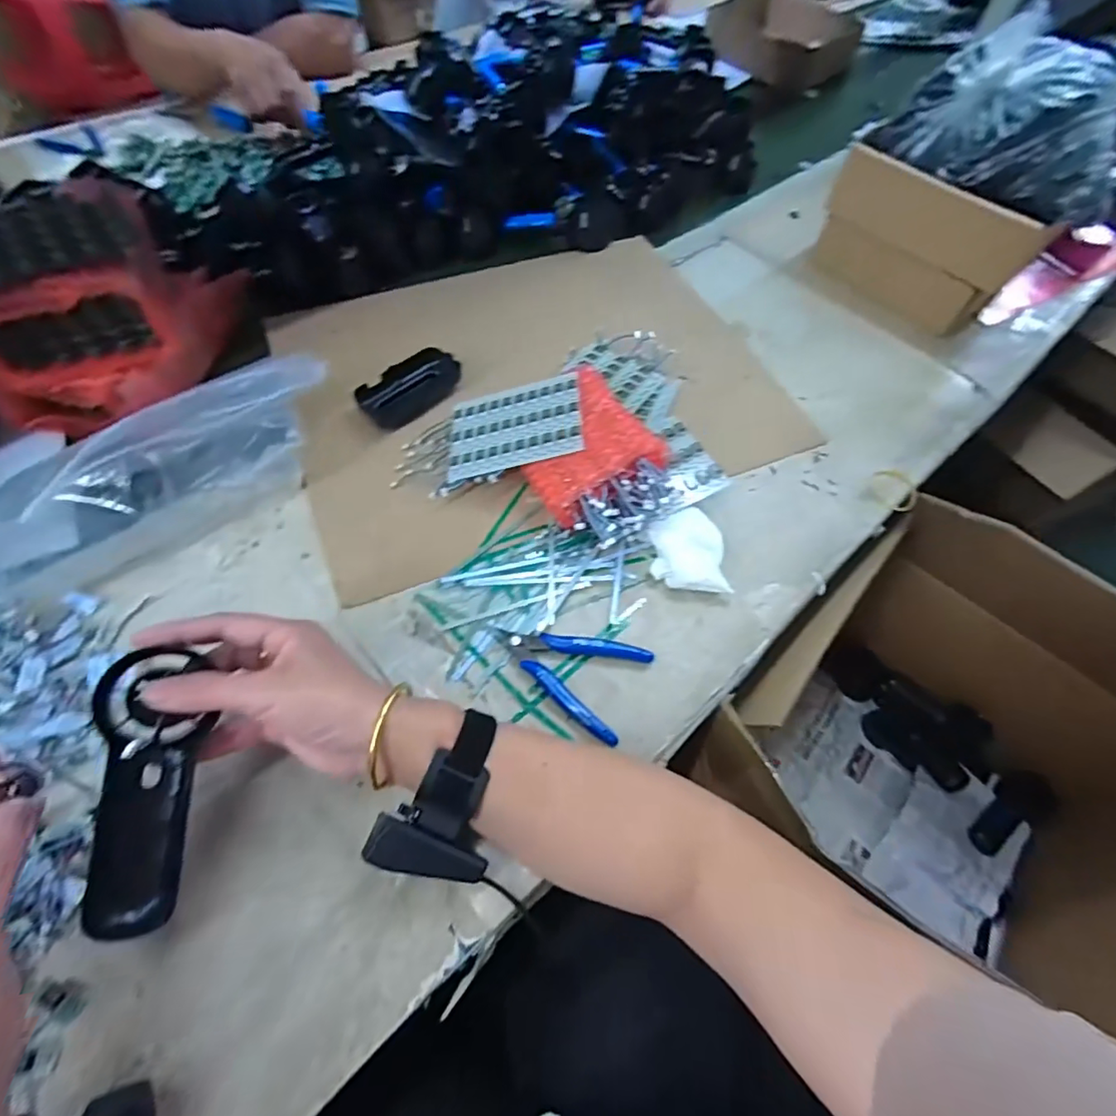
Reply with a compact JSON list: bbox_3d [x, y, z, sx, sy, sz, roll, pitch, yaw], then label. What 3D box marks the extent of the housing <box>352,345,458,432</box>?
[{"bbox_3d":[-0.153,-0.177,0.574,0.051,0.029,0.108,35,64,18],"label":"housing"}]

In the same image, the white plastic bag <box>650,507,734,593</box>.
[{"bbox_3d":[0.113,-0.004,0.479,0.060,0.027,0.071,0,59,-2],"label":"white plastic bag"}]

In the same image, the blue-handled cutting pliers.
[{"bbox_3d":[0.008,0.096,0.422,0.121,0.012,0.077,9,59,4],"label":"blue-handled cutting pliers"}]

